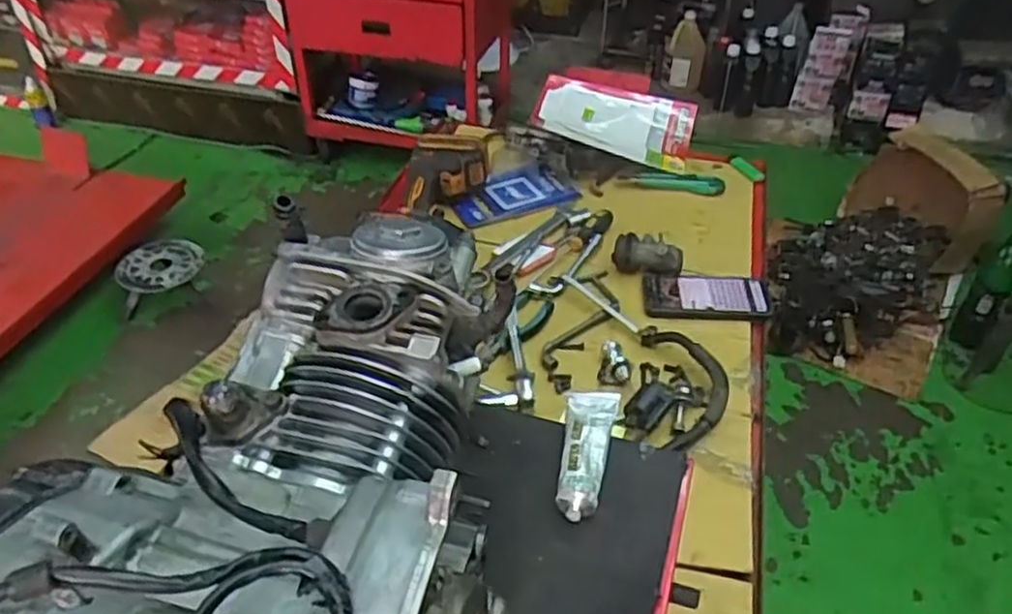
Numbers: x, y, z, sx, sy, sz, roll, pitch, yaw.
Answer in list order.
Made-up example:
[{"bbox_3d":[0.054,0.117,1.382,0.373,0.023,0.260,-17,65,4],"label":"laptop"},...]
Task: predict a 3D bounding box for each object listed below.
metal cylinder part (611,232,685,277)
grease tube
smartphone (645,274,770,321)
[{"bbox_3d":[0.201,-0.077,1.090,0.098,0.043,0.048,12,41,12],"label":"metal cylinder part"},{"bbox_3d":[0.062,0.111,0.619,0.041,0.019,0.129,10,40,10],"label":"grease tube"},{"bbox_3d":[0.269,-0.016,1.028,0.172,0.015,0.087,3,40,1],"label":"smartphone"}]

